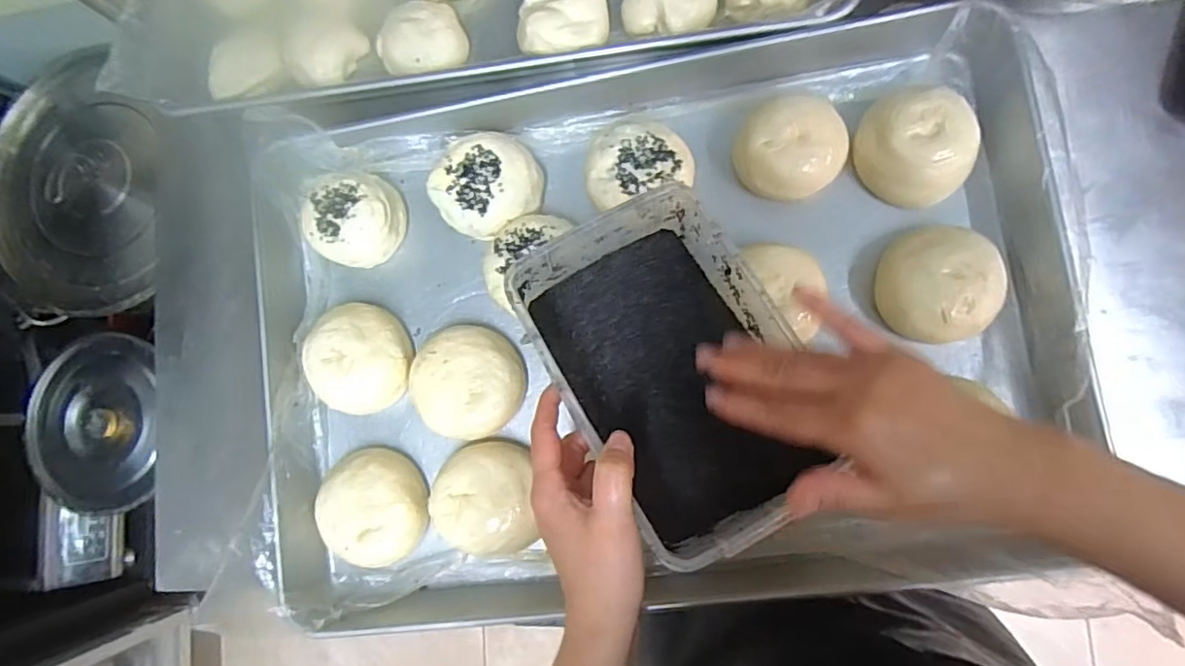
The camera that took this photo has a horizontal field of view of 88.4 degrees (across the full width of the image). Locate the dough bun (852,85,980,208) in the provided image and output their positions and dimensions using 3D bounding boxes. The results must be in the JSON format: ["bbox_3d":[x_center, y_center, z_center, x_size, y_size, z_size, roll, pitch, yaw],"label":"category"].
[{"bbox_3d":[0.239,-0.136,0.450,0.075,0.036,0.080,-1,85,8],"label":"dough bun"}]

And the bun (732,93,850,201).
[{"bbox_3d":[0.151,-0.141,0.463,0.084,0.036,0.077,-26,82,5],"label":"bun"}]

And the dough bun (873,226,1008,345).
[{"bbox_3d":[0.251,-0.036,0.437,0.079,0.037,0.081,-1,85,8],"label":"dough bun"}]

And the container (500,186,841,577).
[{"bbox_3d":[0.052,0.019,0.391,0.135,0.057,0.207,-32,83,2],"label":"container"}]

